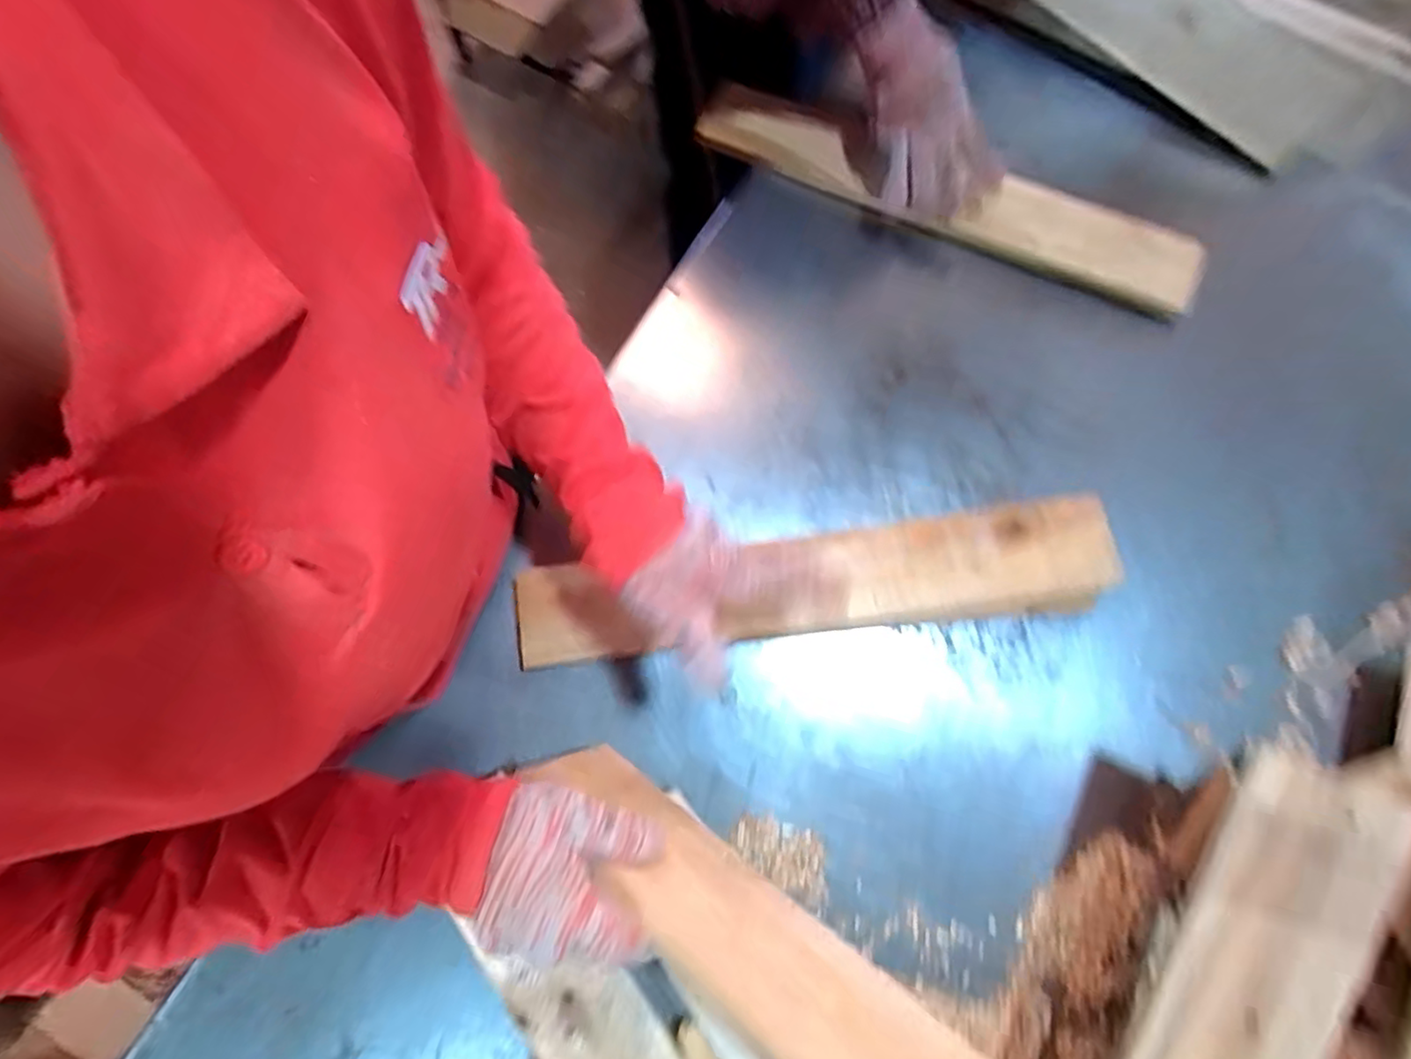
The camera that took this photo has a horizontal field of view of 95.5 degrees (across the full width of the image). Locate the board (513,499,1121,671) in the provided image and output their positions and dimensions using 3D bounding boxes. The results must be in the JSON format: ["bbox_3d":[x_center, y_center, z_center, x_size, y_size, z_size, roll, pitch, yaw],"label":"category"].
[{"bbox_3d":[0.087,0.047,0.543,0.494,0.038,0.090,-7,75,-1],"label":"board"}]

